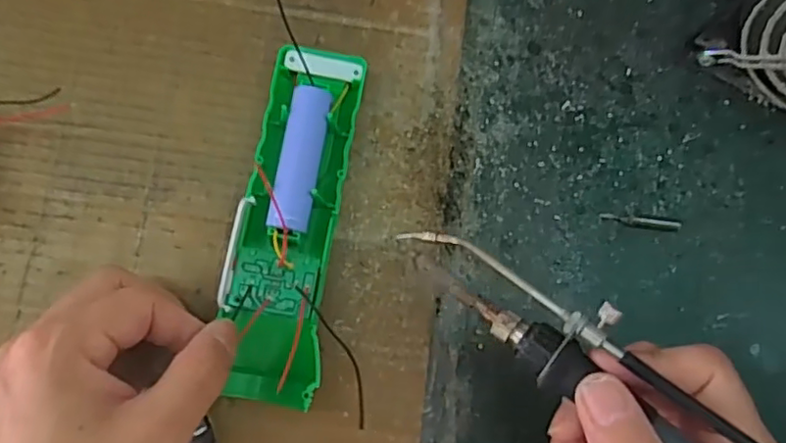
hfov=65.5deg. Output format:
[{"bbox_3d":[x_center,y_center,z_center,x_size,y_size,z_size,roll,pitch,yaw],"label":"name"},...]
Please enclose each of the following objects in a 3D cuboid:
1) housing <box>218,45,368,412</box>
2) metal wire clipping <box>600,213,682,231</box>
[{"bbox_3d":[-0.045,-0.001,0.268,0.043,0.020,0.157,9,82,-4],"label":"housing"},{"bbox_3d":[0.124,0.001,0.302,0.040,0.008,0.006,7,84,-4],"label":"metal wire clipping"}]

